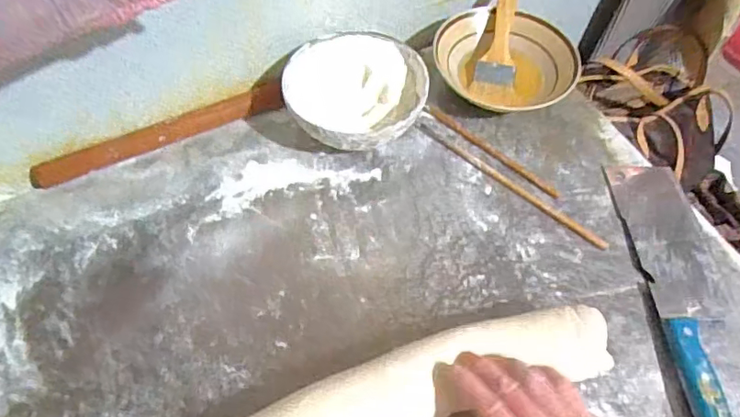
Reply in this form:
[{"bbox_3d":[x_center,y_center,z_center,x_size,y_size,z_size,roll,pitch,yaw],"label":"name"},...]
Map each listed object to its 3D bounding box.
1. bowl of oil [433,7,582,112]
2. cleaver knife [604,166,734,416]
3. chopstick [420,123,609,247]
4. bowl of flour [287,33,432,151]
[{"bbox_3d":[0.161,-0.172,0.632,0.158,0.055,0.140,-26,63,-16],"label":"bowl of oil"},{"bbox_3d":[0.304,0.072,0.504,0.075,0.024,0.282,-2,59,-2],"label":"cleaver knife"},{"bbox_3d":[0.148,-0.029,0.574,0.237,0.006,0.010,36,65,19],"label":"chopstick"},{"bbox_3d":[-0.014,-0.121,0.589,0.147,0.071,0.146,0,59,-1],"label":"bowl of flour"}]

